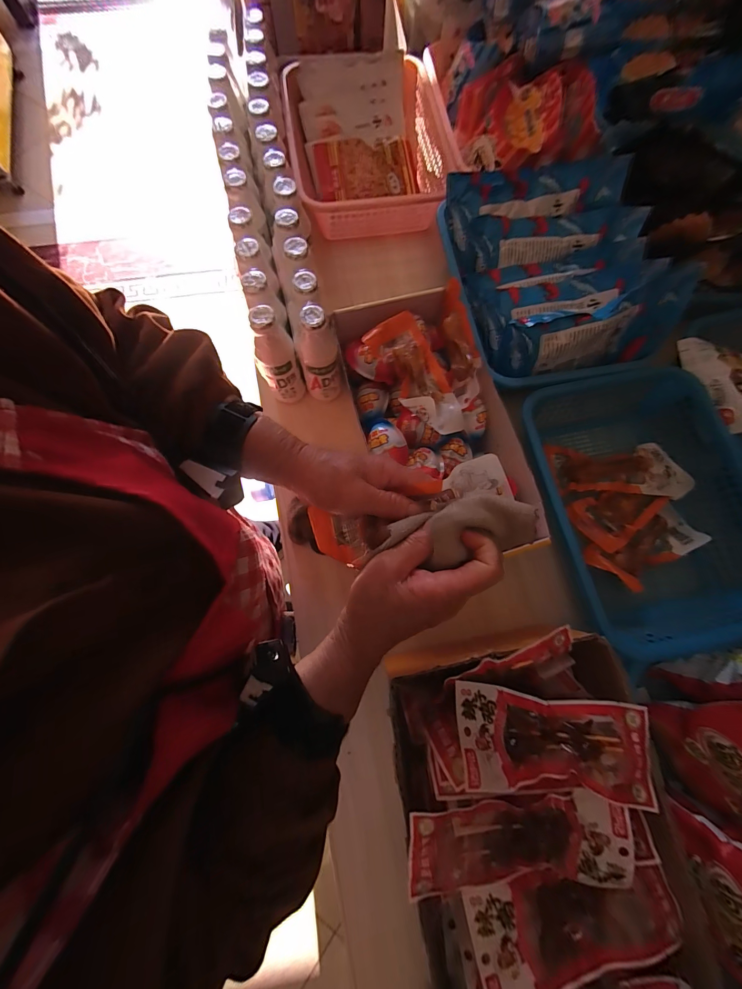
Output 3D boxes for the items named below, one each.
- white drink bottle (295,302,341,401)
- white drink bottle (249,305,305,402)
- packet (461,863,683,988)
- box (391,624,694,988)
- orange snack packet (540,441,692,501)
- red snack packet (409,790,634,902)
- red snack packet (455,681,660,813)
[{"bbox_3d":[-0.069,-0.182,0.467,0.050,0.130,0.053,-9,76,-4],"label":"white drink bottle"},{"bbox_3d":[-0.122,-0.178,0.463,0.047,0.128,0.046,-24,78,-7],"label":"white drink bottle"},{"bbox_3d":[0.181,0.376,0.314,0.188,0.029,0.080,-11,76,-4],"label":"packet"},{"bbox_3d":[0.160,0.338,0.348,0.250,0.115,0.373,-4,76,-2],"label":"box"},{"bbox_3d":[0.349,-0.034,0.504,0.177,0.034,0.076,1,76,-1],"label":"orange snack packet"},{"bbox_3d":[0.130,0.309,0.312,0.192,0.029,0.075,-2,76,-2],"label":"red snack packet"},{"bbox_3d":[0.171,0.231,0.330,0.182,0.037,0.077,10,76,1],"label":"red snack packet"}]

